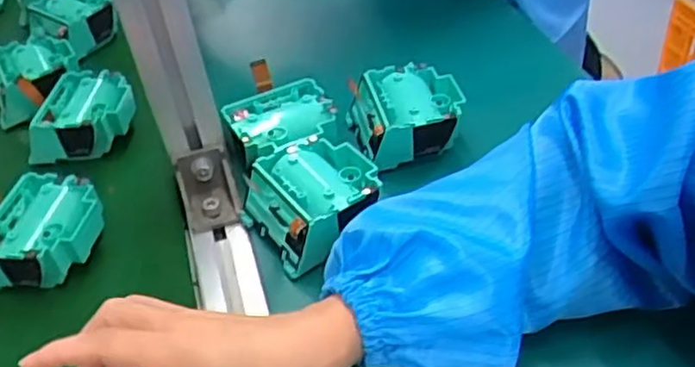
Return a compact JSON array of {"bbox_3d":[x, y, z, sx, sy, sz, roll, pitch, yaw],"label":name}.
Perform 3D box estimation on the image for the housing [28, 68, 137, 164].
[{"bbox_3d":[-0.211,-0.055,0.548,0.070,0.038,0.072,1,43,8],"label":"housing"}]

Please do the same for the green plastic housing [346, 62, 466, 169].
[{"bbox_3d":[0.045,-0.053,0.500,0.078,0.036,0.071,-12,43,-6],"label":"green plastic housing"}]

